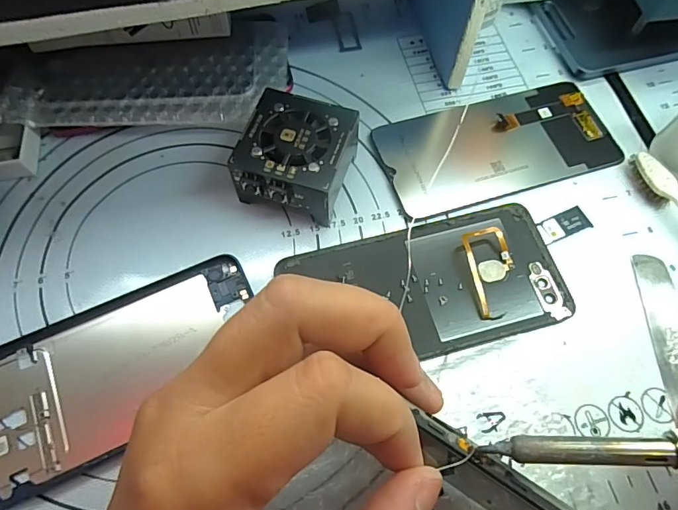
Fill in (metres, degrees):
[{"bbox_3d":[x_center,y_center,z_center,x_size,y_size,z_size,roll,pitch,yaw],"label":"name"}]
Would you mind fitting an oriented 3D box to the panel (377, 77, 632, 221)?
[{"bbox_3d":[0.100,-0.070,0.285,0.145,0.004,0.070,-16,66,-8],"label":"panel"}]

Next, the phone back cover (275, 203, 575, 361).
[{"bbox_3d":[0.049,0.016,0.243,0.141,0.010,0.073,-13,66,-7],"label":"phone back cover"}]

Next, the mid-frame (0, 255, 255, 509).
[{"bbox_3d":[-0.113,0.057,0.224,0.151,0.005,0.073,-25,68,-12],"label":"mid-frame"}]

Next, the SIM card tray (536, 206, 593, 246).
[{"bbox_3d":[0.131,-0.018,0.262,0.031,0.004,0.014,-21,67,-10],"label":"SIM card tray"}]

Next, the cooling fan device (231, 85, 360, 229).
[{"bbox_3d":[-0.023,-0.052,0.256,0.057,0.038,0.061,17,66,7],"label":"cooling fan device"}]

